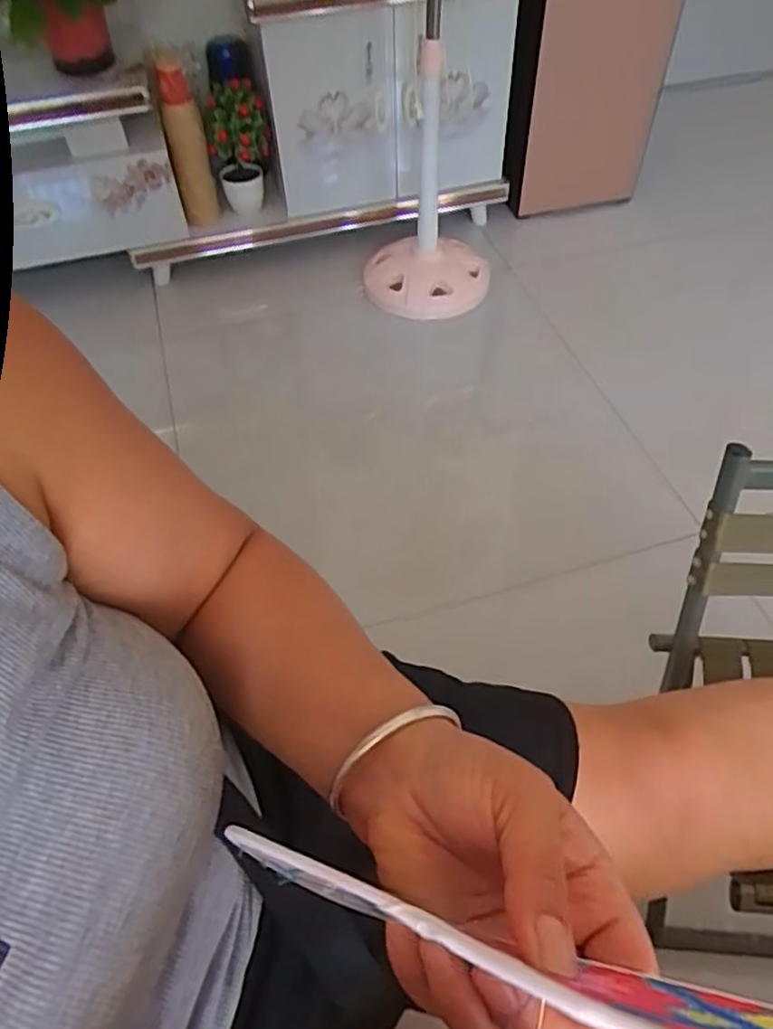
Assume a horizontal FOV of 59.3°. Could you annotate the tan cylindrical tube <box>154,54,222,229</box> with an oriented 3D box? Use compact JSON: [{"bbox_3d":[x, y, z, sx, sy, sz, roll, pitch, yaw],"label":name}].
[{"bbox_3d":[-0.397,-0.734,1.353,0.072,0.305,0.064,-10,53,-5],"label":"tan cylindrical tube"}]

